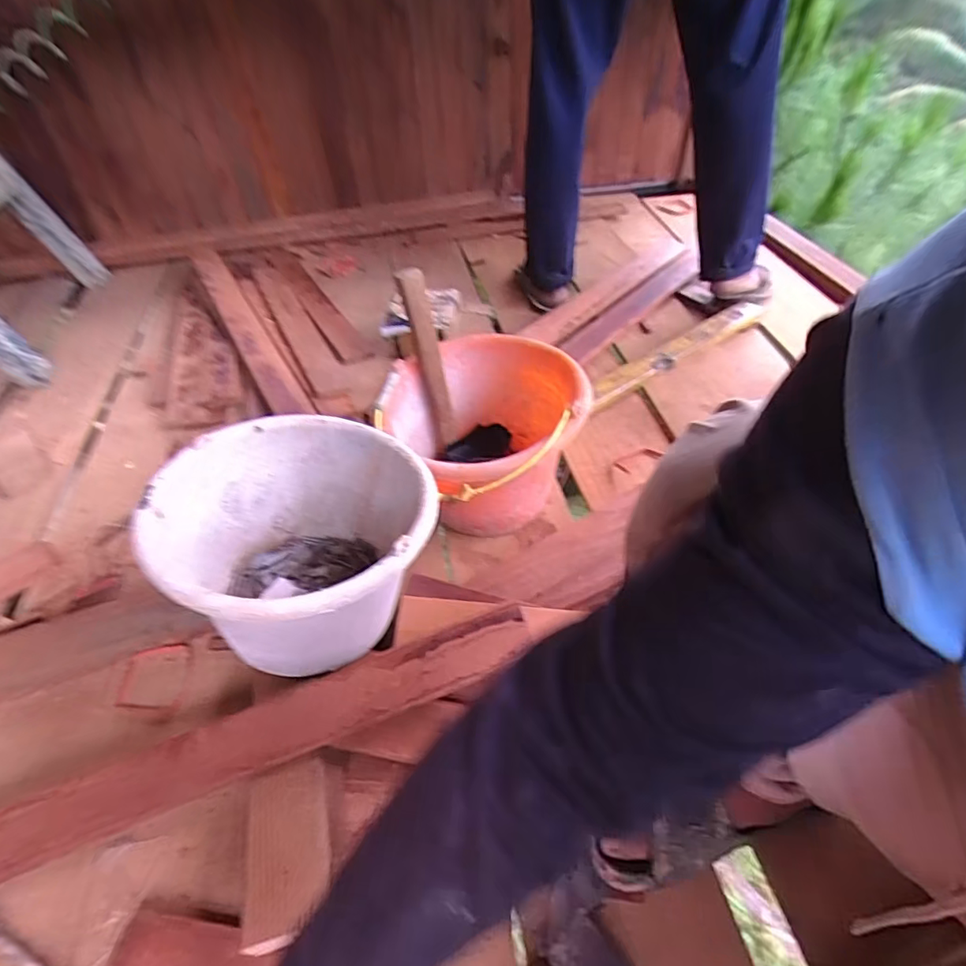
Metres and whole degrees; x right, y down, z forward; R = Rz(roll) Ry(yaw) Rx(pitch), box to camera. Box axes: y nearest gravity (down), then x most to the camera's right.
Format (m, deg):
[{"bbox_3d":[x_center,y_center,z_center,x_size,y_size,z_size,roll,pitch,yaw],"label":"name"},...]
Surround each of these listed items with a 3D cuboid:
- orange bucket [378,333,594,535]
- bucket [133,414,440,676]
[{"bbox_3d":[0.011,-0.053,0.779,0.263,0.206,0.258,-1,44,1],"label":"orange bucket"},{"bbox_3d":[-0.183,0.070,0.595,0.266,0.198,0.263,-1,44,1],"label":"bucket"}]

